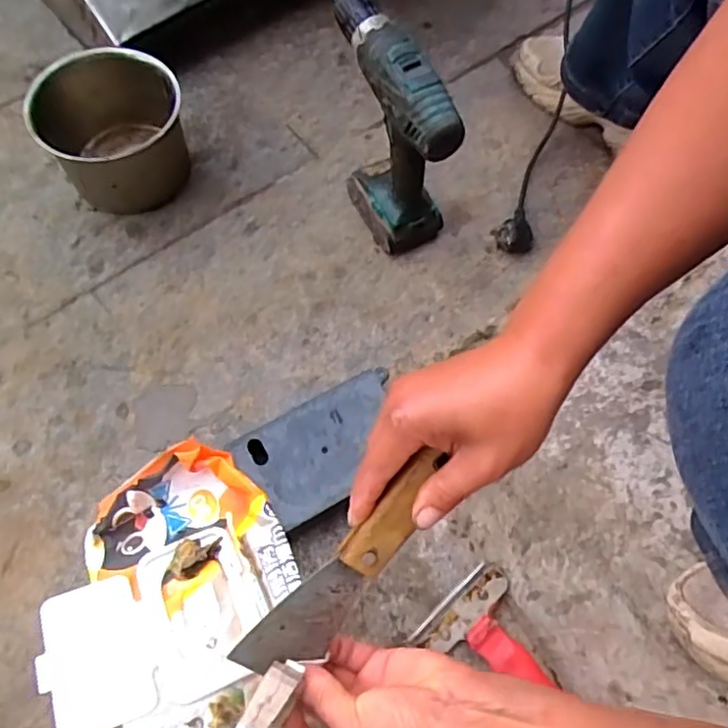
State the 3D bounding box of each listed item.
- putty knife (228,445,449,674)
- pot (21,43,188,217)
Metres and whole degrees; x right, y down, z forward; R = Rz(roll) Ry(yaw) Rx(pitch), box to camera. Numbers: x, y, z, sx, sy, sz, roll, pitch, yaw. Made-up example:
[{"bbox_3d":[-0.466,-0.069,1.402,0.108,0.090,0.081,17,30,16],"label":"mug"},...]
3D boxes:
[{"bbox_3d":[-0.012,0.116,0.343,0.037,0.010,0.159,34,105,-16],"label":"putty knife"},{"bbox_3d":[-0.295,-0.274,0.736,0.154,0.108,0.184,-25,71,-12],"label":"pot"}]

